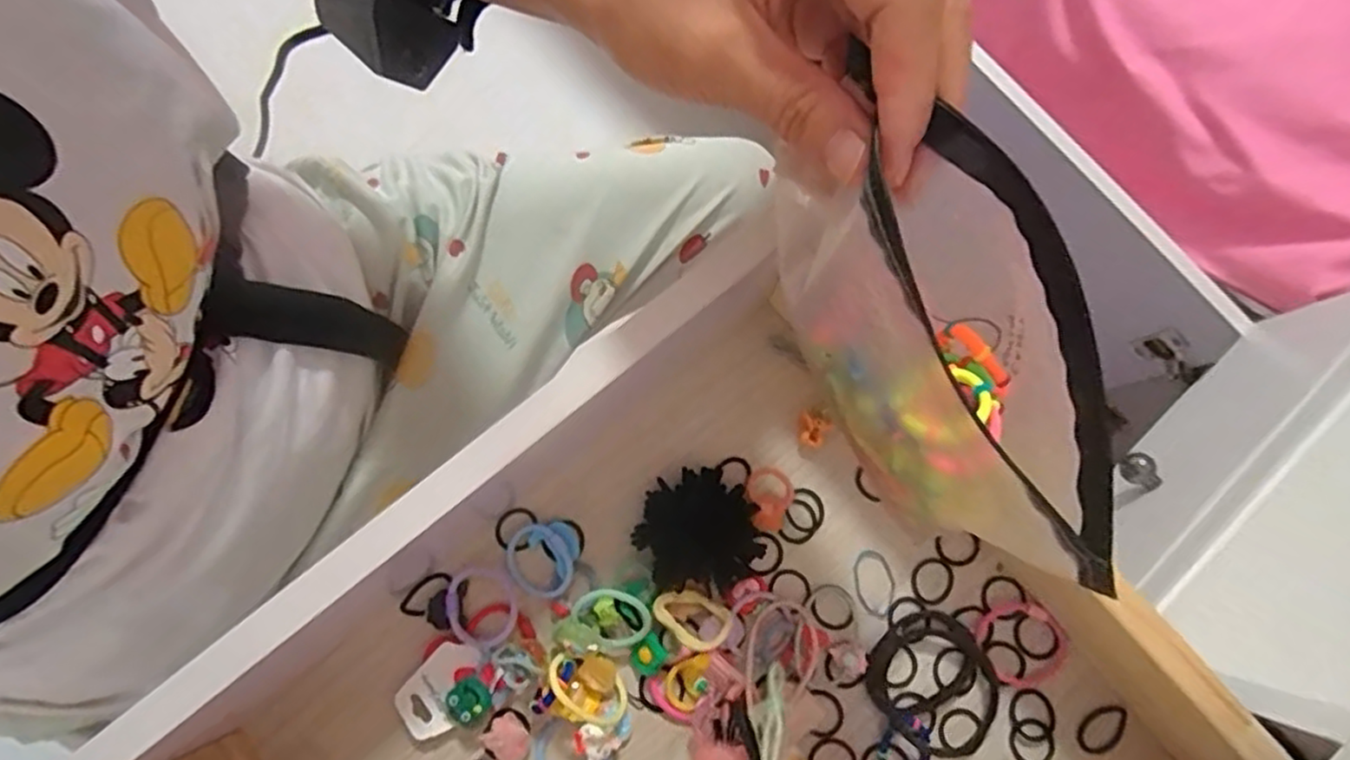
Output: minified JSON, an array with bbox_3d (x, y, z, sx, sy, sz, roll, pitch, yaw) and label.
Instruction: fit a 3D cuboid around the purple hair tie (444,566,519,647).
[{"bbox_3d":[-0.089,0.104,0.321,0.030,0.007,0.036,-30,79,-8],"label":"purple hair tie"}]

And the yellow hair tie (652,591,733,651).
[{"bbox_3d":[0.007,0.106,0.310,0.034,0.015,0.021,29,78,5],"label":"yellow hair tie"}]

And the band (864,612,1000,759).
[{"bbox_3d":[0.120,0.139,0.315,0.053,0.008,0.061,-40,81,-10],"label":"band"}]

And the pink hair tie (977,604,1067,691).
[{"bbox_3d":[0.160,0.122,0.320,0.037,0.006,0.037,0,77,-1],"label":"pink hair tie"}]

